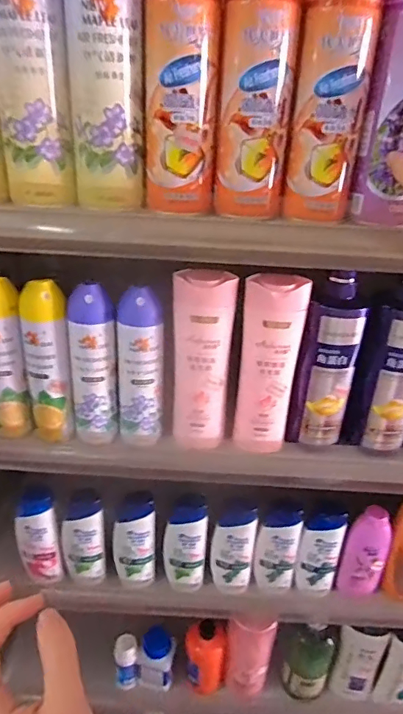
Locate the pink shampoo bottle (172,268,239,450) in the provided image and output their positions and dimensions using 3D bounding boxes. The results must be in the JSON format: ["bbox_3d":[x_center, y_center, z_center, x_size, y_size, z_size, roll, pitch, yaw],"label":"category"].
[{"bbox_3d":[0.000,0.007,0.544,0.065,0.212,0.036,2,30,-2],"label":"pink shampoo bottle"}]

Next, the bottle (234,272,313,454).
[{"bbox_3d":[0.079,0.015,0.548,0.068,0.214,0.047,9,30,11],"label":"bottle"}]

